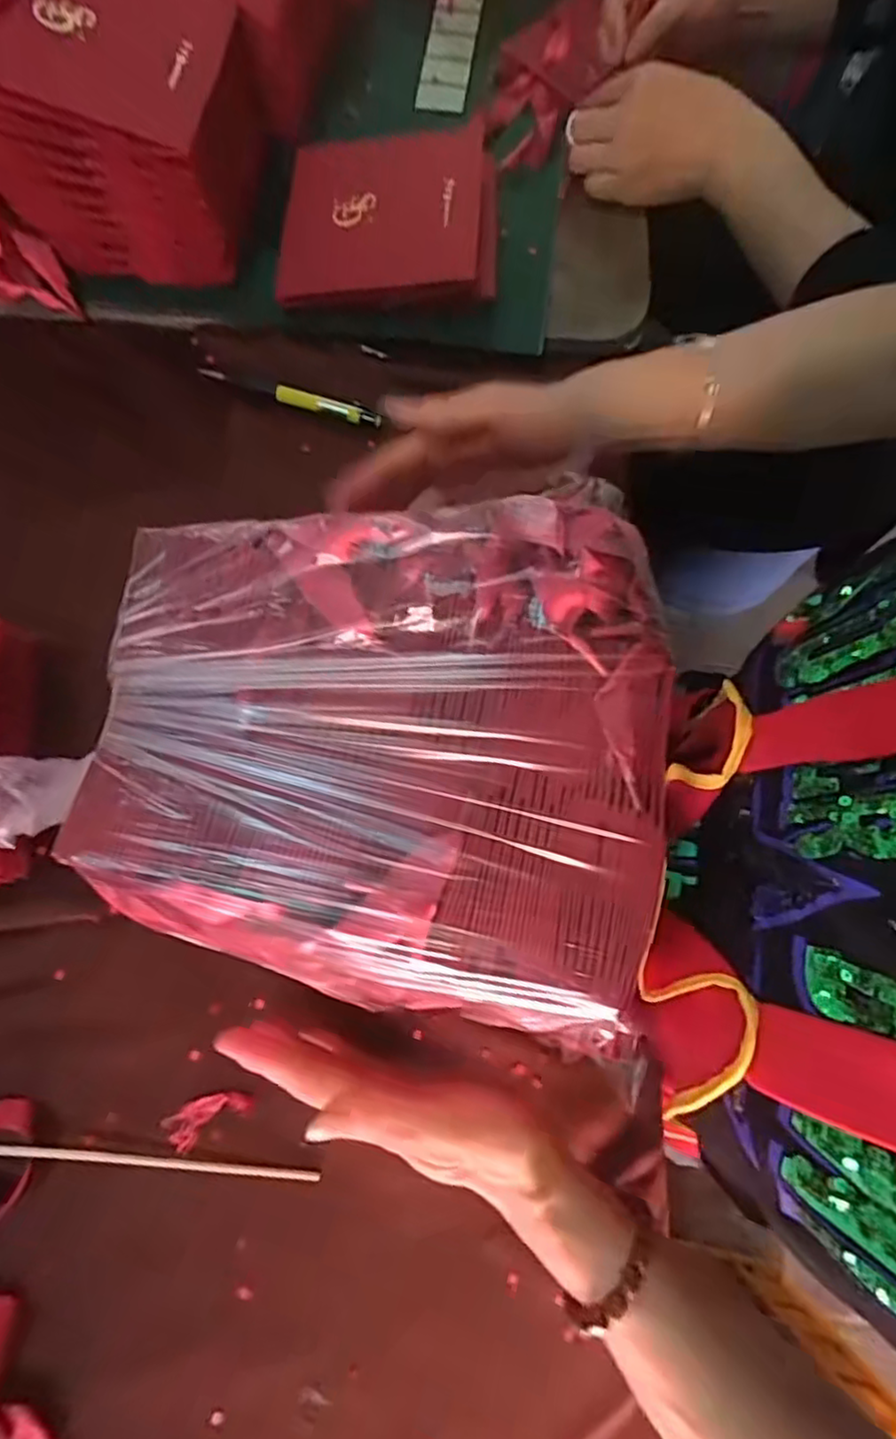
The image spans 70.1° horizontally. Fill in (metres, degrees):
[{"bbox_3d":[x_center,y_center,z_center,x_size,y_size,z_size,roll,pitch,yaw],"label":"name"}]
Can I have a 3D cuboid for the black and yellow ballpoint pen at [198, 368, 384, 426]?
[{"bbox_3d":[-0.112,-0.228,0.451,0.132,0.008,0.010,17,77,4],"label":"black and yellow ballpoint pen"}]

